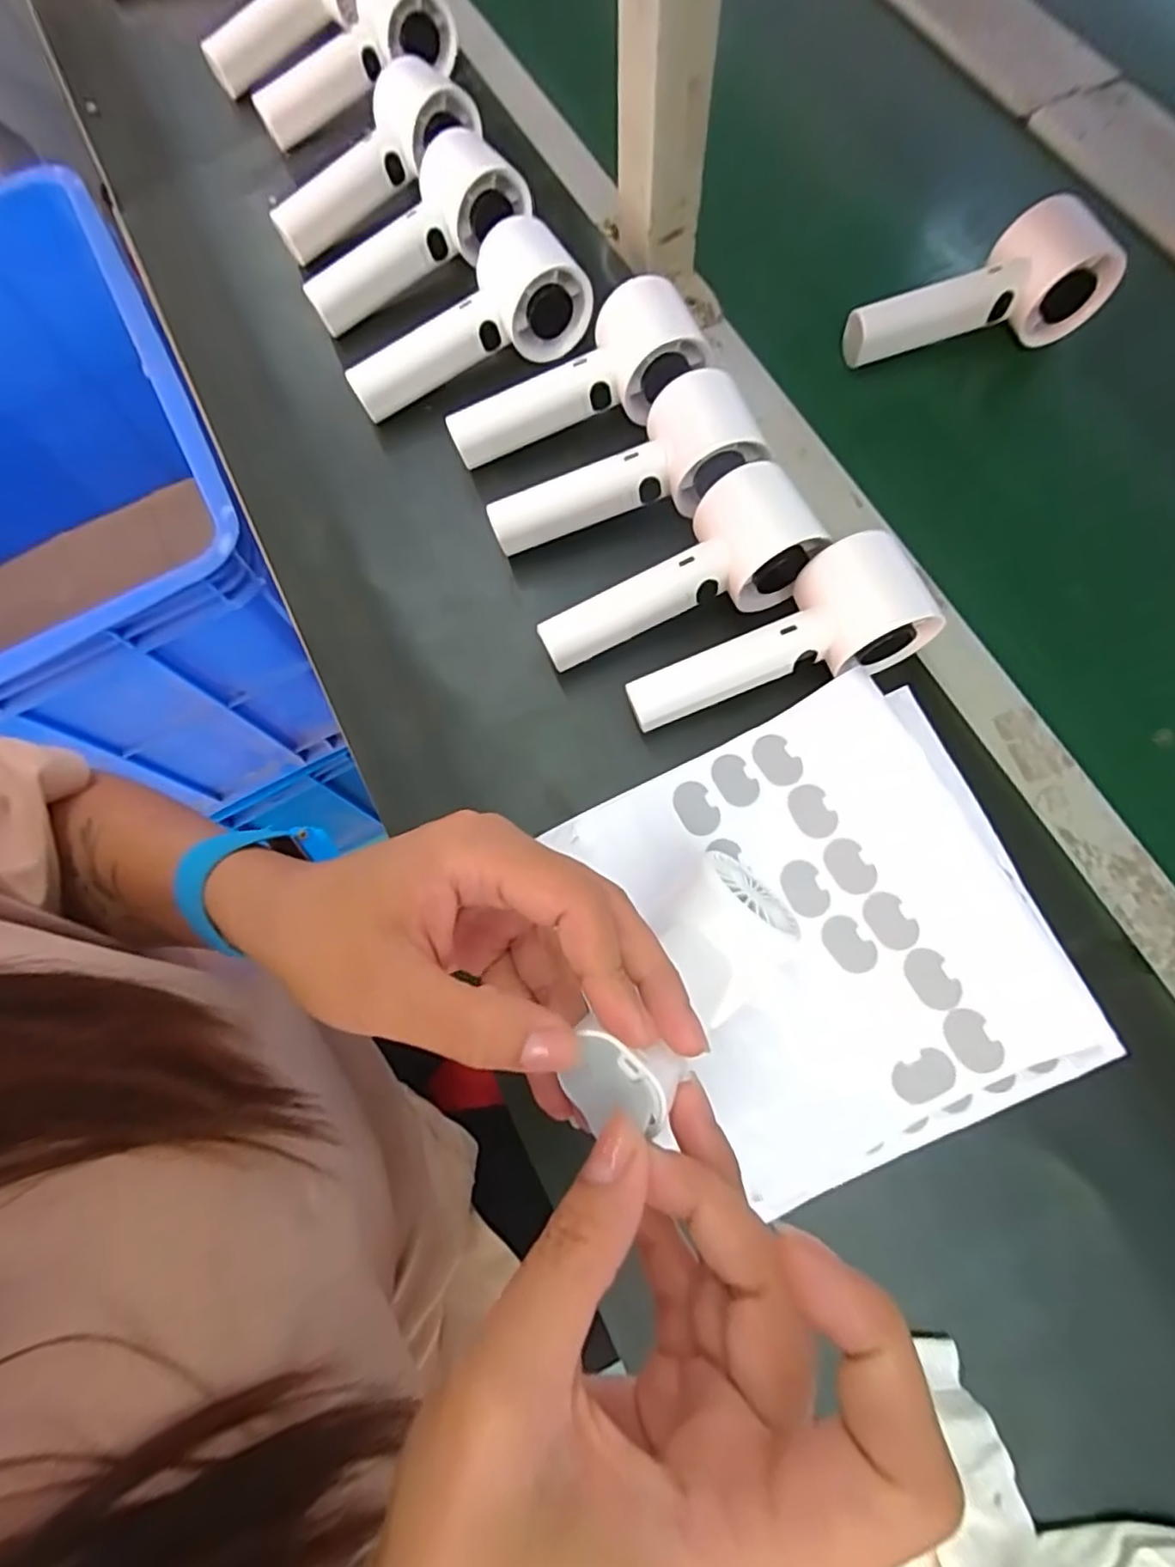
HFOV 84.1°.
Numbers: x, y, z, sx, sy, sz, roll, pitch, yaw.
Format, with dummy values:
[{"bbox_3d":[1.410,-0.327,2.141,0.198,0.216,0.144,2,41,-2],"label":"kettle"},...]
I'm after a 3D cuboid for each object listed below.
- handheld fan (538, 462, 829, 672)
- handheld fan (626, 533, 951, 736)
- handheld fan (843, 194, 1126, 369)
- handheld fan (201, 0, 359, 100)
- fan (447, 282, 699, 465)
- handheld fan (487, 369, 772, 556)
[{"bbox_3d":[0.042,-0.113,0.355,0.145,0.063,0.055,-20,73,-4],"label":"handheld fan"},{"bbox_3d":[0.095,-0.072,0.334,0.153,0.064,0.055,-22,73,-4],"label":"handheld fan"},{"bbox_3d":[0.241,-0.313,0.409,0.158,0.051,0.055,-11,73,-1],"label":"handheld fan"},{"bbox_3d":[-0.239,-0.617,0.518,0.155,0.044,0.080,-37,75,8],"label":"handheld fan"},{"bbox_3d":[-0.012,-0.244,0.394,0.152,0.057,0.058,-14,73,-2],"label":"fan"},{"bbox_3d":[0.016,-0.178,0.375,0.150,0.061,0.061,-13,73,-2],"label":"handheld fan"}]

